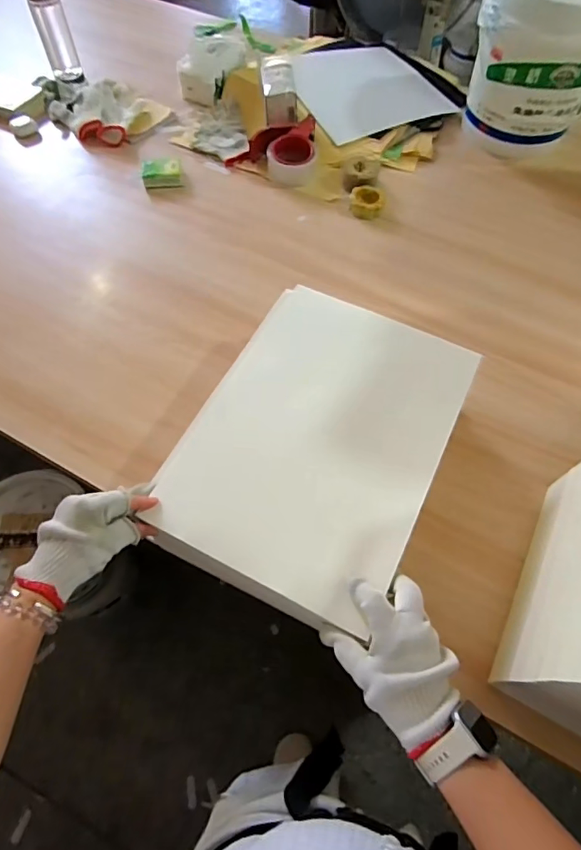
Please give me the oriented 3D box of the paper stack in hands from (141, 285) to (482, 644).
[{"bbox_3d":[0.034,0.011,0.542,0.266,0.023,0.364,25,65,11],"label":"paper stack in hands"}]

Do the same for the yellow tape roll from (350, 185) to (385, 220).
[{"bbox_3d":[0.144,-0.423,0.897,0.063,0.019,0.078,9,63,3],"label":"yellow tape roll"}]

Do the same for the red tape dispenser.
[{"bbox_3d":[-0.038,-0.537,0.931,0.174,0.054,0.128,0,63,-1],"label":"red tape dispenser"}]

